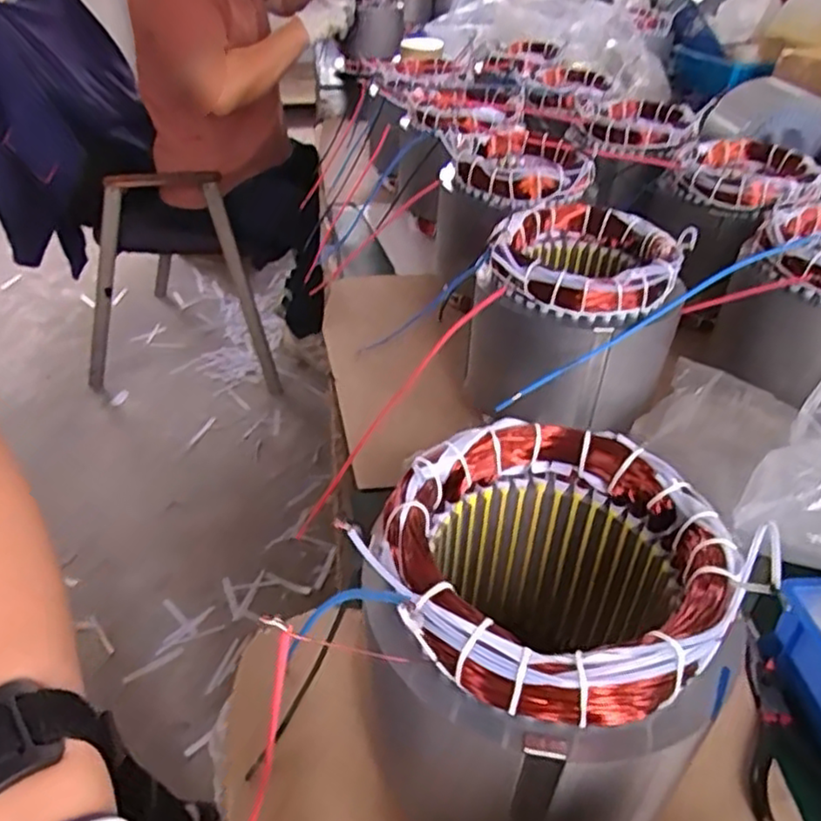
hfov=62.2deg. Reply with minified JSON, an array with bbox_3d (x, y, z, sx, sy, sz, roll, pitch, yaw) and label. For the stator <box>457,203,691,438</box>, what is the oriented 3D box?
[{"bbox_3d":[0.129,-0.073,0.533,0.137,0.124,0.146,20,42,23],"label":"stator"}]

